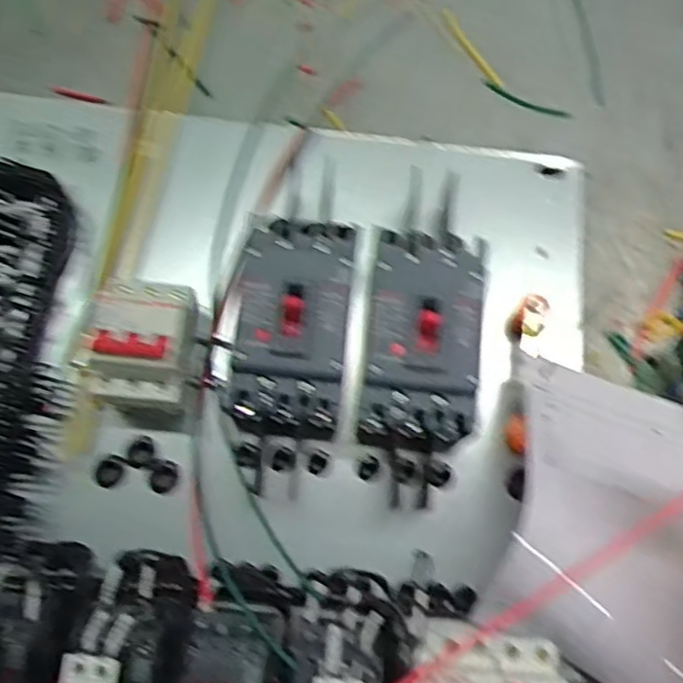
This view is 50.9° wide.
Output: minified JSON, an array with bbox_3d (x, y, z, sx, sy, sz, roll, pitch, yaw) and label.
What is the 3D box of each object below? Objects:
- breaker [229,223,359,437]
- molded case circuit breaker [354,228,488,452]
[{"bbox_3d":[-0.033,-0.010,0.469,0.079,0.065,0.135,6,74,-1],"label":"breaker"},{"bbox_3d":[0.050,-0.002,0.474,0.078,0.064,0.134,6,74,-1],"label":"molded case circuit breaker"}]

